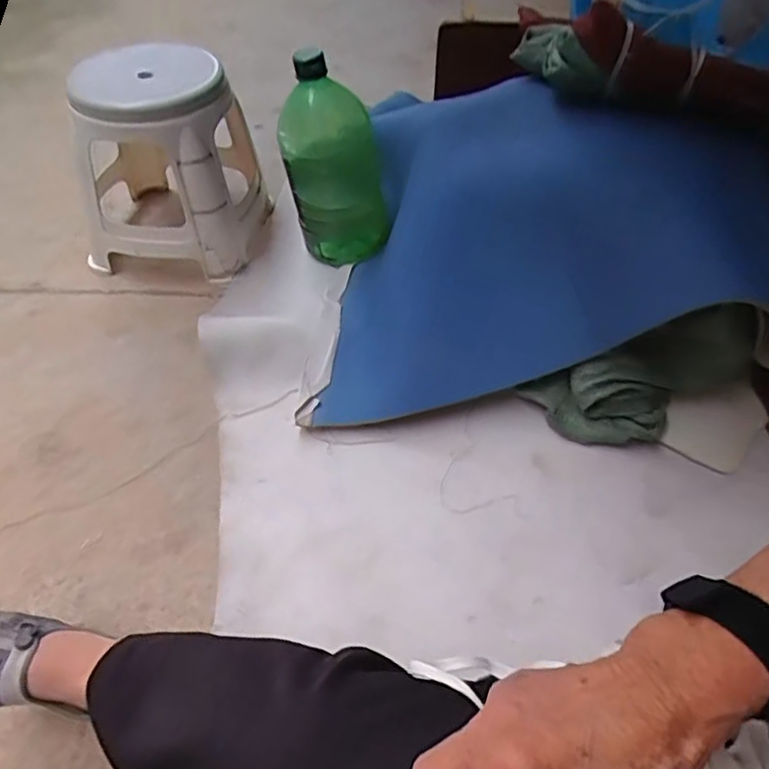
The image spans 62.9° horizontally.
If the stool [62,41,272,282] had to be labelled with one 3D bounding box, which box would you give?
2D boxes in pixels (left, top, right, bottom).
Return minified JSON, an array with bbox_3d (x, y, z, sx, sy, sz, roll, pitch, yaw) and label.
[{"bbox_3d":[-0.392,-0.395,1.141,0.303,0.334,0.270,0,49,-3],"label":"stool"}]

